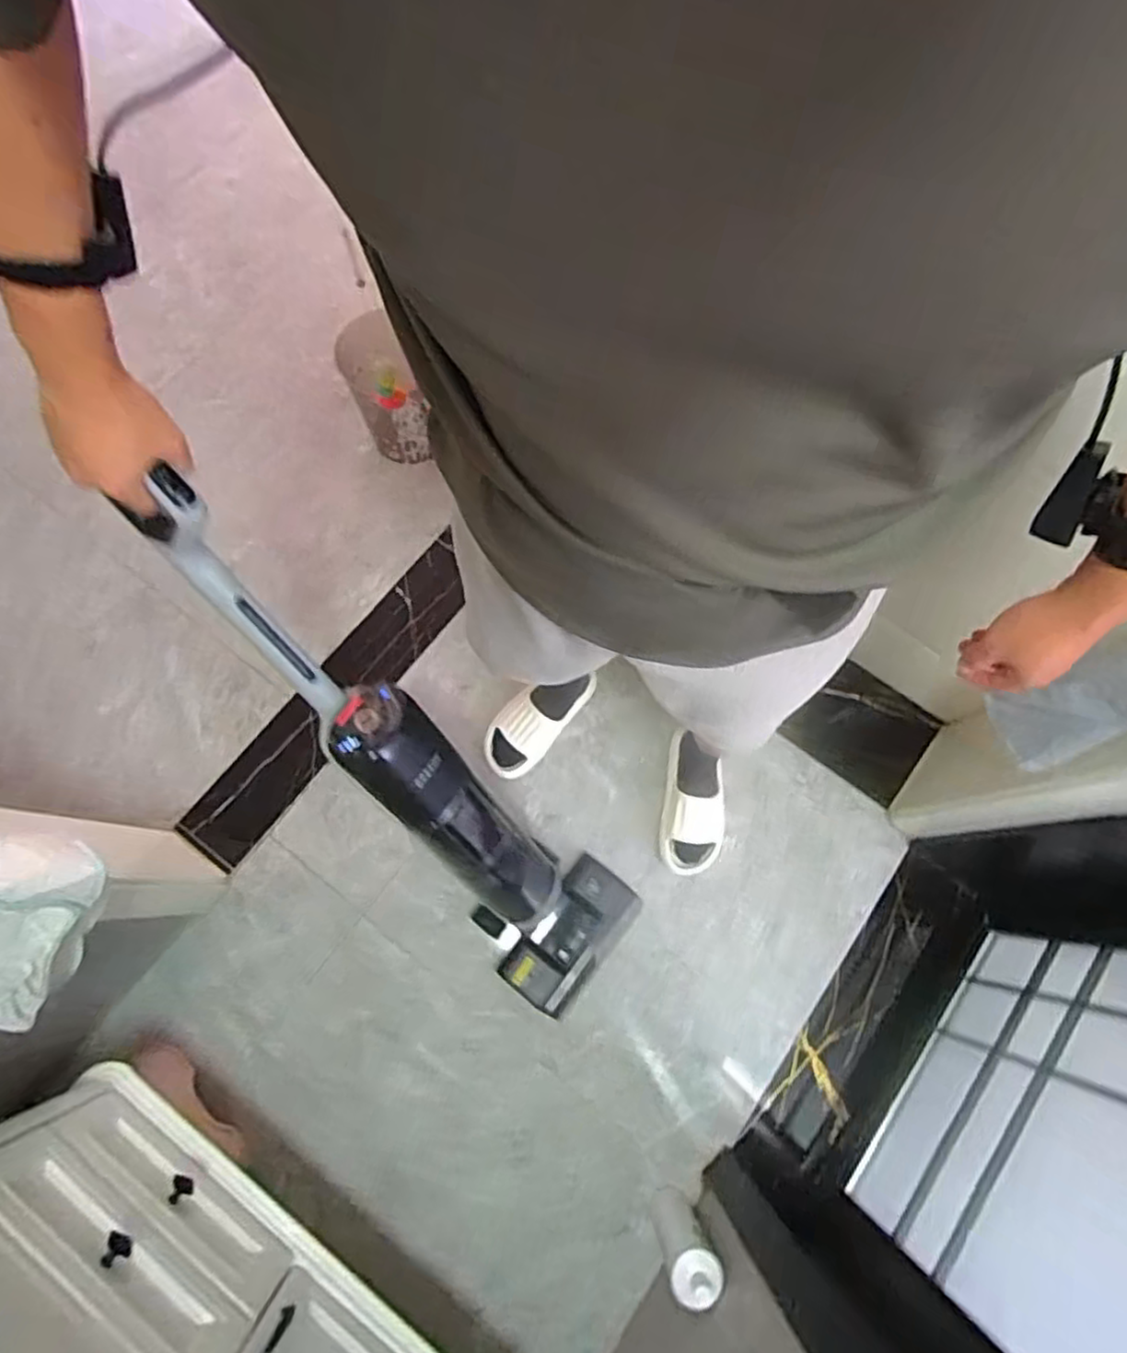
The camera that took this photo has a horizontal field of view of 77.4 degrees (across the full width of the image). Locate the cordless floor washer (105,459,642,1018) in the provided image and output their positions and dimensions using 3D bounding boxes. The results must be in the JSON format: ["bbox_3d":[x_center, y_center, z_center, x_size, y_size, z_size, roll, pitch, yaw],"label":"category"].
[{"bbox_3d":[-0.189,0.166,1.033,0.254,1.108,0.183,-39,43,-10],"label":"cordless floor washer"}]

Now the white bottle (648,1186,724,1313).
[{"bbox_3d":[0.196,0.926,1.139,0.080,0.264,0.077,0,74,0],"label":"white bottle"}]

